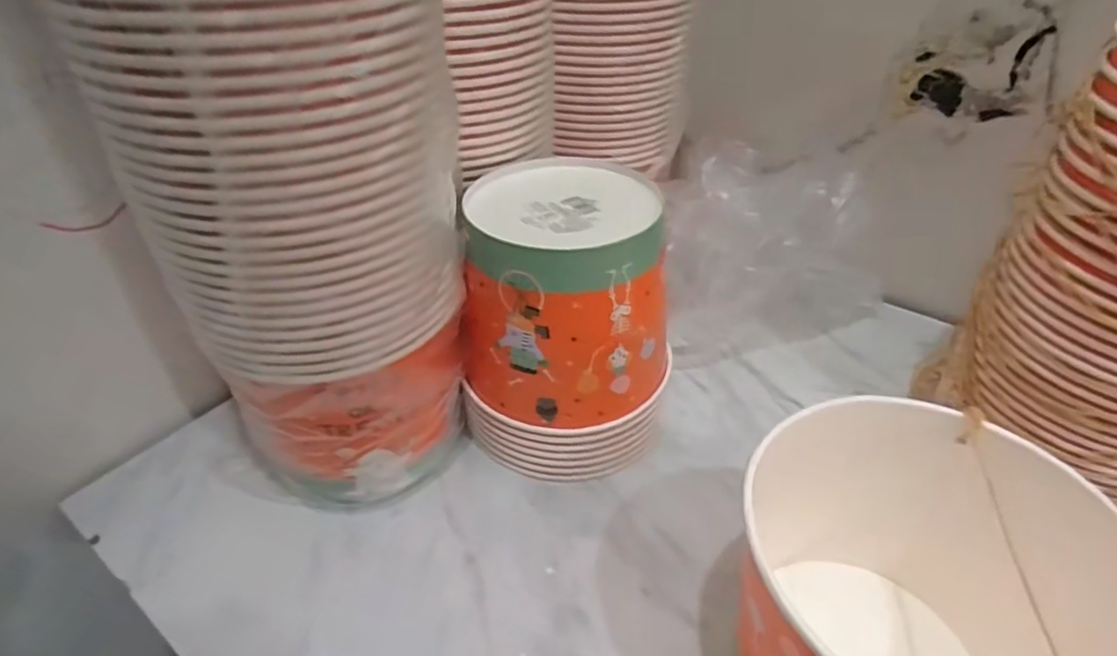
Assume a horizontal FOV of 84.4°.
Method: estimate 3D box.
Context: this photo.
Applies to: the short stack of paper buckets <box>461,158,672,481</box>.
[{"bbox_3d":[0.009,-0.006,0.455,0.143,0.185,0.149,2,38,4],"label":"short stack of paper buckets"}]

